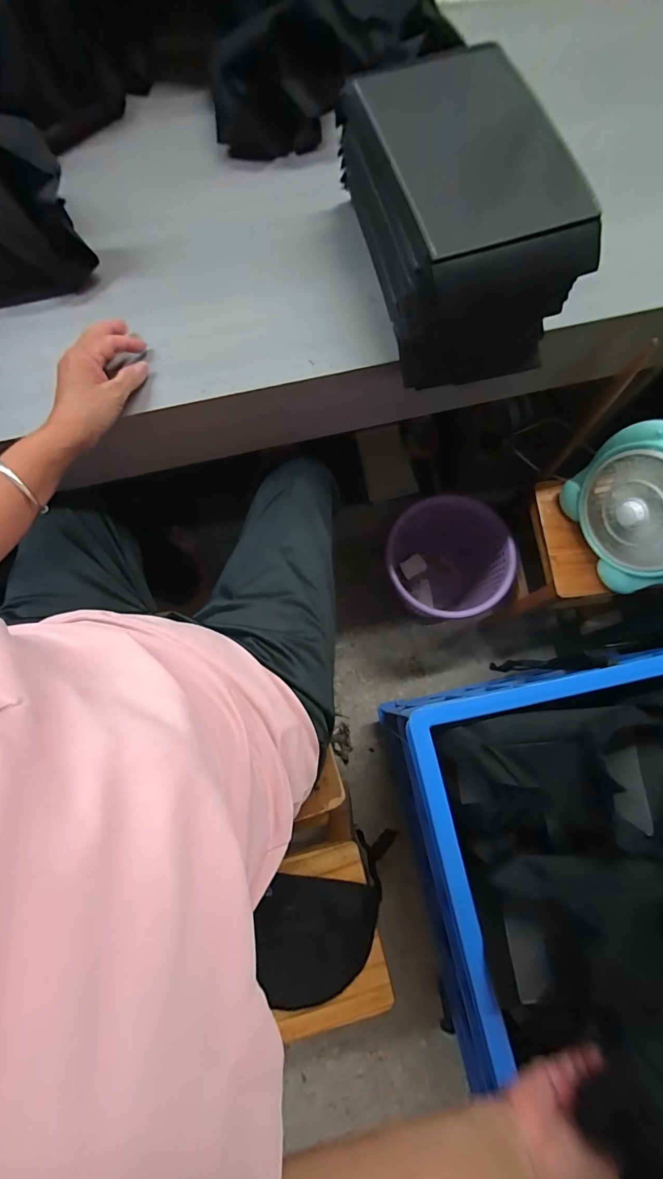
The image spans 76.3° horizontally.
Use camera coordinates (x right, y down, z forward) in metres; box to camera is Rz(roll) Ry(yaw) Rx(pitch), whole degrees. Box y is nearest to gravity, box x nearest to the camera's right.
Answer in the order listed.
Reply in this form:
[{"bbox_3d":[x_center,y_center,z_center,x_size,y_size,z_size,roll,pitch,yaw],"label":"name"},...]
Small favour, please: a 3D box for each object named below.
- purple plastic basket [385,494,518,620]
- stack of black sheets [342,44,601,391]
[{"bbox_3d":[0.273,-0.043,1.051,0.259,0.288,0.267,0,76,1],"label":"purple plastic basket"},{"bbox_3d":[0.122,-0.389,0.443,0.166,0.152,0.277,-16,76,-3],"label":"stack of black sheets"}]

